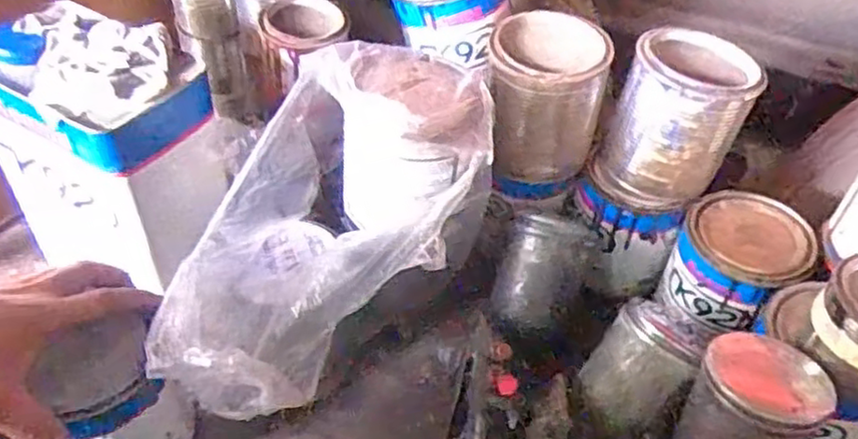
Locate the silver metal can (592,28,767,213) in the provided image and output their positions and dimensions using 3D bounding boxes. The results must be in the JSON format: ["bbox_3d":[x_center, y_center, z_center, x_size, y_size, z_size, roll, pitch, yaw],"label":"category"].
[{"bbox_3d":[0.206,-0.084,0.586,0.106,0.123,0.096,19,48,15],"label":"silver metal can"}]

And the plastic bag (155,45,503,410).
[{"bbox_3d":[-0.068,0.006,0.489,0.161,0.161,0.269,18,47,14],"label":"plastic bag"}]

